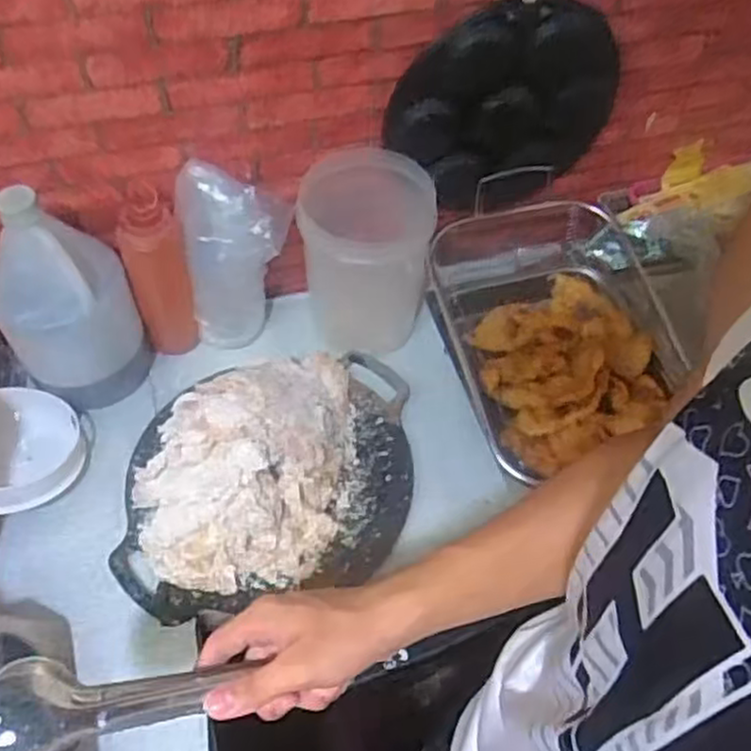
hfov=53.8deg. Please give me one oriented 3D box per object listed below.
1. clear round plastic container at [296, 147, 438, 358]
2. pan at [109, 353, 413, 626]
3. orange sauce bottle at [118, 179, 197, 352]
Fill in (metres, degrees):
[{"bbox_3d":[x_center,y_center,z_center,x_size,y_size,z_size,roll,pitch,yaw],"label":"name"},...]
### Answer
[{"bbox_3d":[-0.013,-0.141,0.924,0.139,0.224,0.143,1,52,-1],"label":"clear round plastic container"},{"bbox_3d":[-0.124,0.098,0.856,0.343,0.111,0.275,-12,53,-11],"label":"pan"},{"bbox_3d":[-0.264,-0.125,0.895,0.064,0.223,0.070,-18,55,-16],"label":"orange sauce bottle"}]

